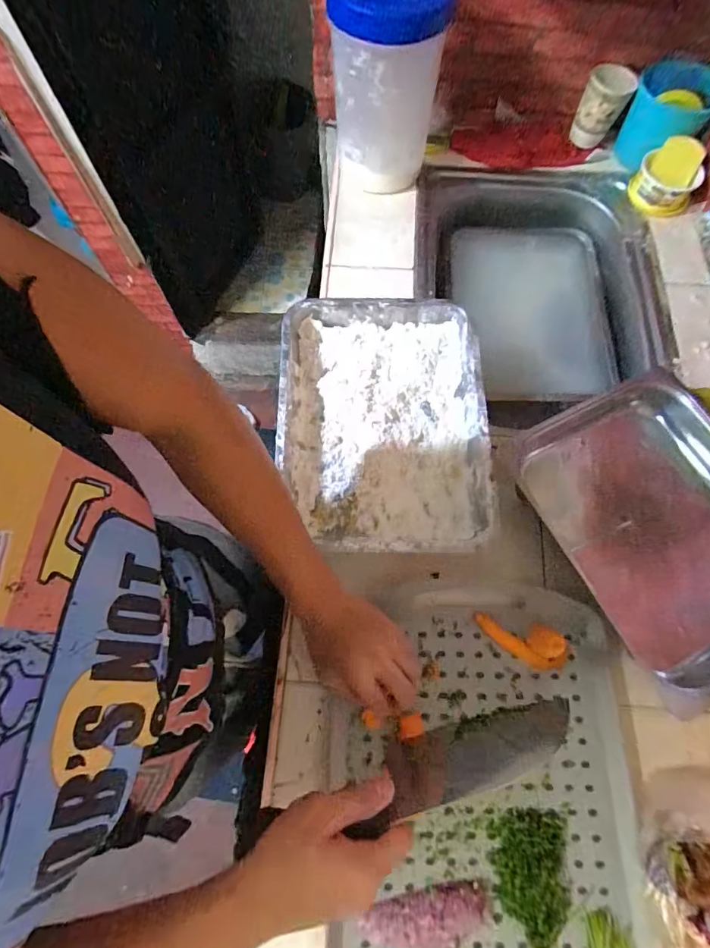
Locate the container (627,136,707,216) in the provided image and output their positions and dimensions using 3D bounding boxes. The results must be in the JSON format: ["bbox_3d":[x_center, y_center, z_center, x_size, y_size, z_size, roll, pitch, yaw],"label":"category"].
[{"bbox_3d":[0.534,-0.507,0.749,0.100,0.066,0.107,1,69,-2],"label":"container"}]

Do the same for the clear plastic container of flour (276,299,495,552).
[{"bbox_3d":[0.034,-0.069,0.583,0.258,0.060,0.347,-1,69,-3],"label":"clear plastic container of flour"}]

